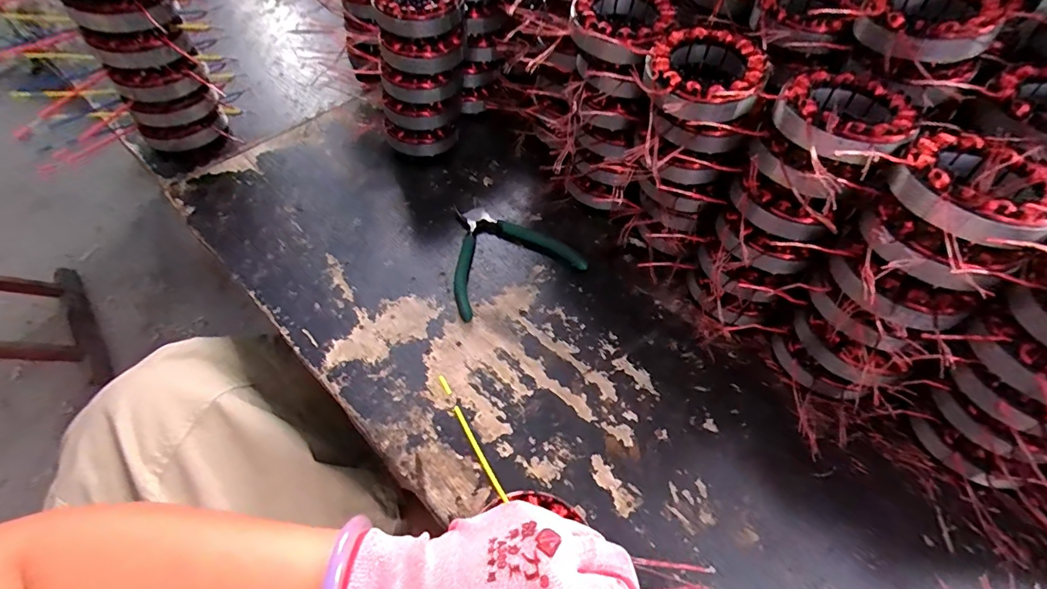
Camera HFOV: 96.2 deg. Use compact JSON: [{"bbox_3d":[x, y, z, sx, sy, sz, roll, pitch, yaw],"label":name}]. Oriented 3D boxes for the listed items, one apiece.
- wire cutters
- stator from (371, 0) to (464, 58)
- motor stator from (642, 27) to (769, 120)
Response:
[{"bbox_3d":[-0.024,-0.049,0.475,0.136,0.014,0.122,-25,59,-16],"label":"wire cutters"},{"bbox_3d":[-0.106,-0.287,0.475,0.087,0.041,0.090,-11,56,-8],"label":"stator"},{"bbox_3d":[0.138,-0.171,0.361,0.087,0.025,0.087,0,55,0],"label":"motor stator"}]

